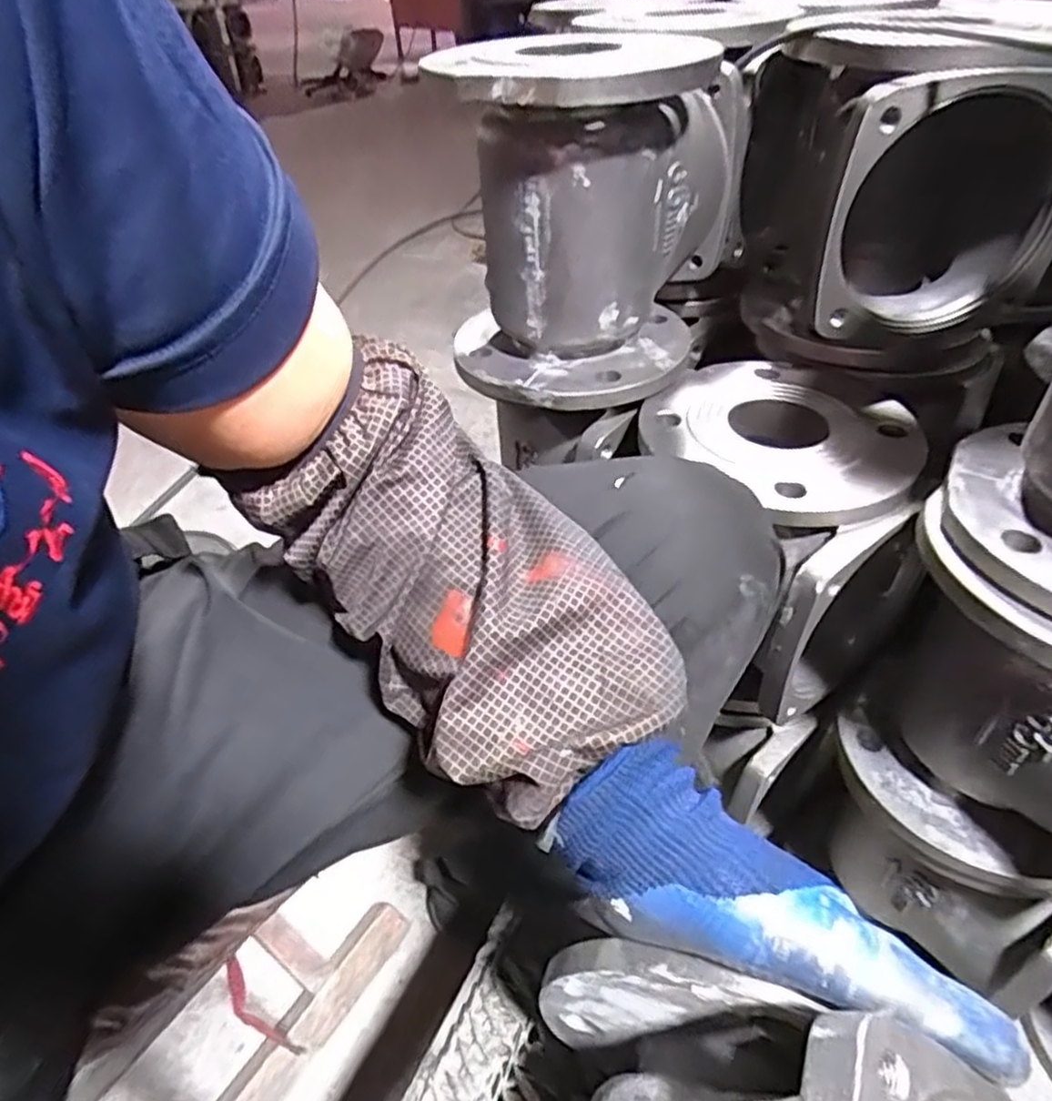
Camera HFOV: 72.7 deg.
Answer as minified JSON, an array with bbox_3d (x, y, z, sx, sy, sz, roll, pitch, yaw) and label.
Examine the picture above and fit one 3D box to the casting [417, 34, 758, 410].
[{"bbox_3d":[0.045,-0.229,0.497,0.154,0.189,0.194,20,46,24],"label":"casting"}]

